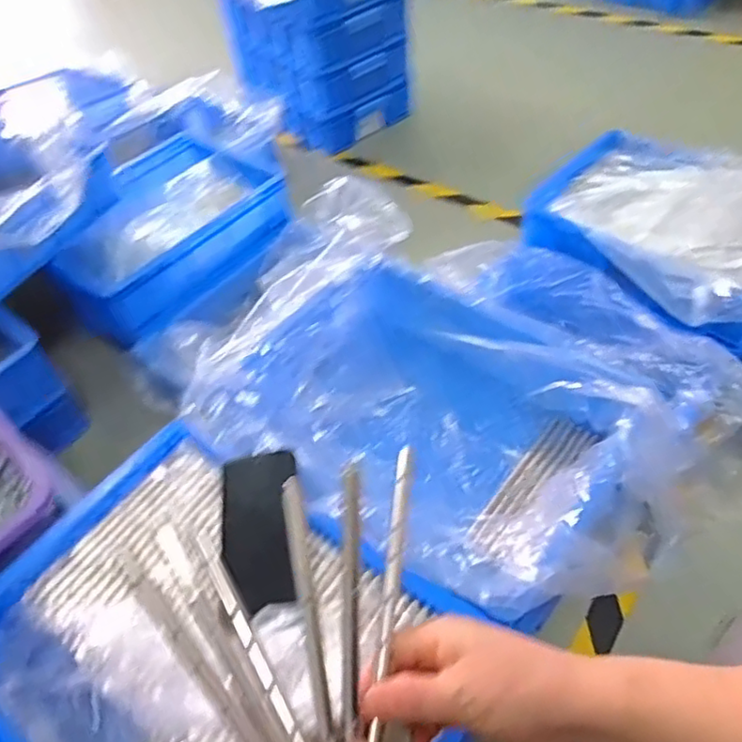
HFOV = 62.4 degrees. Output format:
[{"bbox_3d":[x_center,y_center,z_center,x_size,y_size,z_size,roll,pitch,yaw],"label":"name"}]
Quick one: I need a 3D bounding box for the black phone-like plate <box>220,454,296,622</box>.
[{"bbox_3d":[-0.106,0.148,0.580,0.067,0.009,0.141,3,68,-18],"label":"black phone-like plate"}]

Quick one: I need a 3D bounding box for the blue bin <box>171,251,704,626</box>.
[{"bbox_3d":[0.056,0.067,0.694,0.477,0.134,0.337,33,60,27],"label":"blue bin"}]

